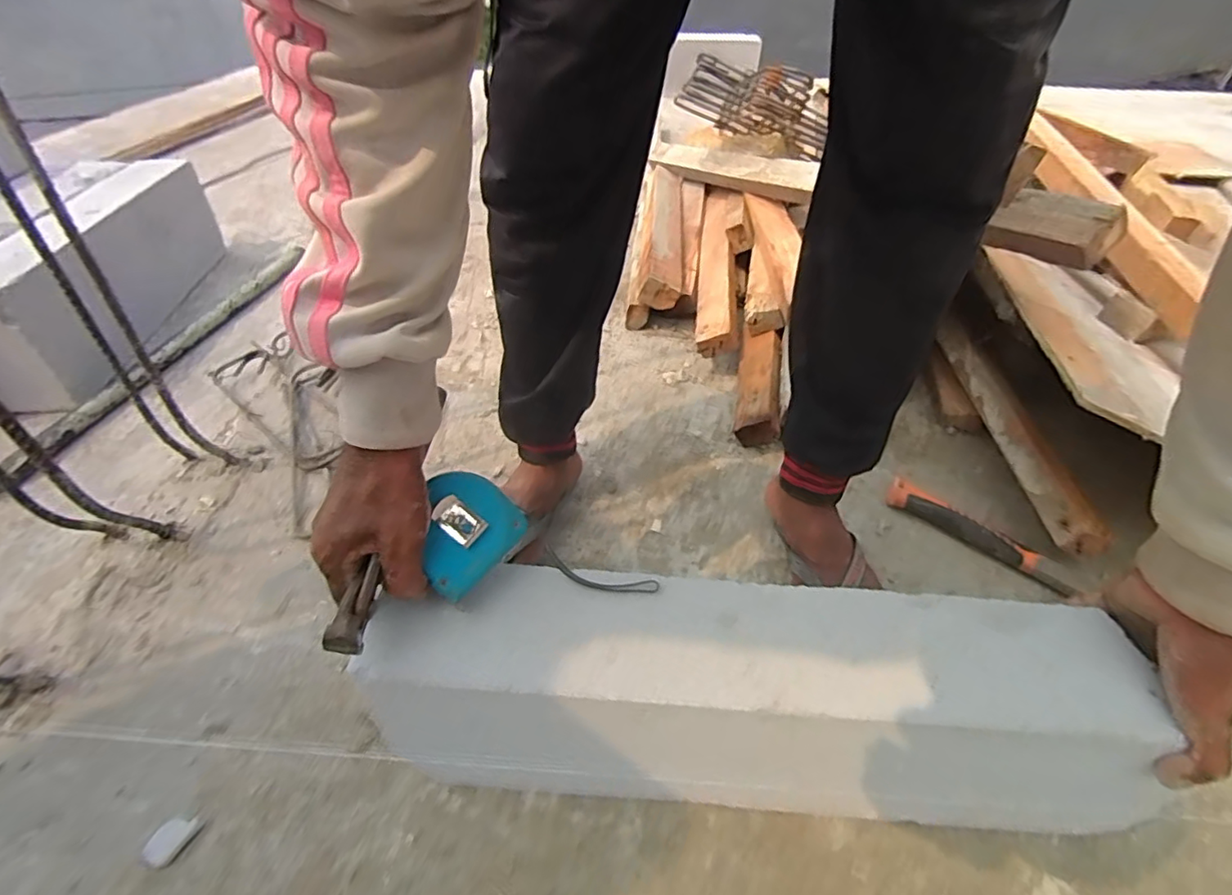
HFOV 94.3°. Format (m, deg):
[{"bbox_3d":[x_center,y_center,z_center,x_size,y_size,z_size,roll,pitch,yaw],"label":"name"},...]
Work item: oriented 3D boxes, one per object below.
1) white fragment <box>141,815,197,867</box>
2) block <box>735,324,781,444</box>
[{"bbox_3d":[-0.365,0.317,0.463,0.026,0.004,0.034,12,44,11],"label":"white fragment"},{"bbox_3d":[0.217,-0.093,0.881,0.057,0.063,0.246,8,44,7],"label":"block"}]

